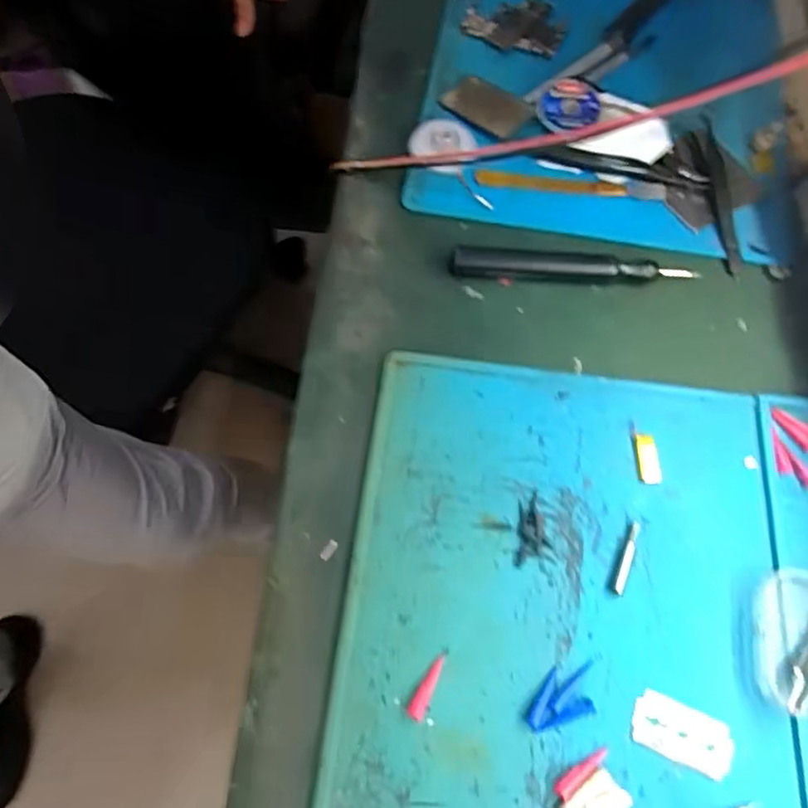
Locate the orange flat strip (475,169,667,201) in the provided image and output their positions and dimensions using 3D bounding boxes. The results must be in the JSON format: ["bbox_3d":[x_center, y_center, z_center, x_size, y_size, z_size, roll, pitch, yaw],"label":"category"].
[{"bbox_3d":[0.108,-0.145,0.400,0.121,0.009,0.012,6,66,3],"label":"orange flat strip"}]

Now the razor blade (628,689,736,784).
[{"bbox_3d":[0.124,0.146,0.272,0.042,0.004,0.023,23,67,10],"label":"razor blade"}]

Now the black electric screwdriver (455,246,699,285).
[{"bbox_3d":[0.101,-0.084,0.373,0.142,0.012,0.020,3,65,2],"label":"black electric screwdriver"}]

